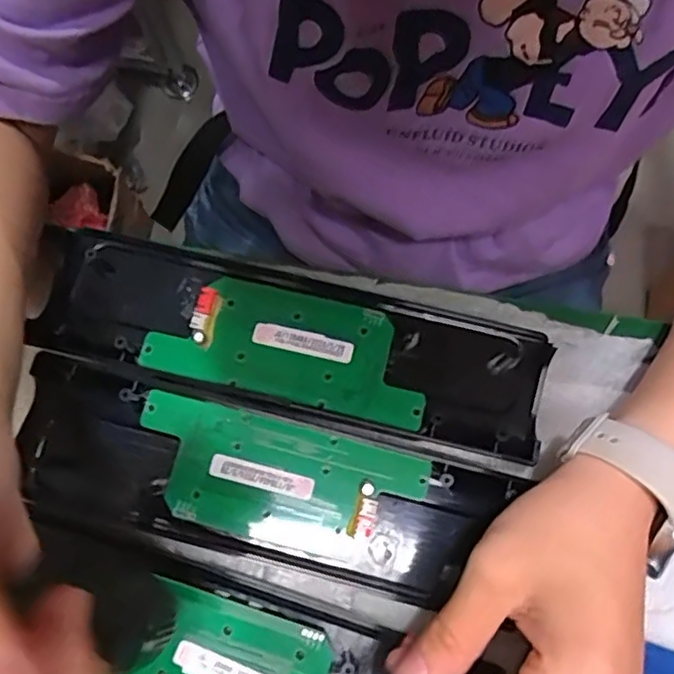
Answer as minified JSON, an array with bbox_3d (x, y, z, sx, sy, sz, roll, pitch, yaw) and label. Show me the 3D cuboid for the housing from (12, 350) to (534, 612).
[{"bbox_3d":[-0.037,0.067,0.290,0.218,0.022,0.071,15,77,3],"label":"housing"}]

